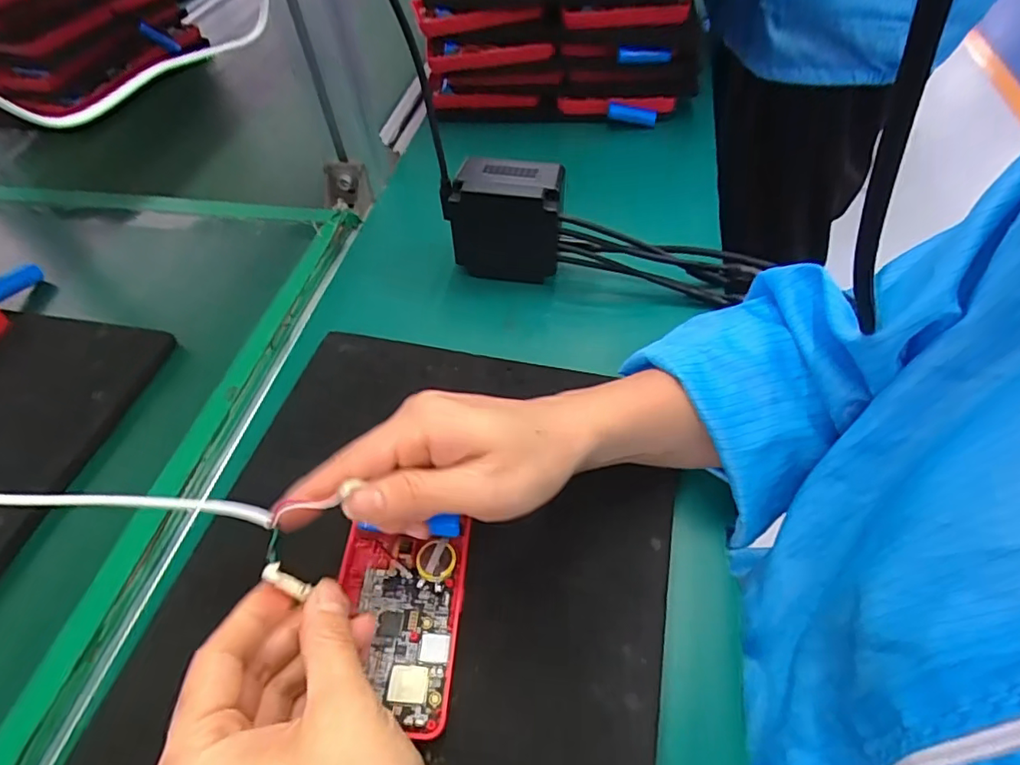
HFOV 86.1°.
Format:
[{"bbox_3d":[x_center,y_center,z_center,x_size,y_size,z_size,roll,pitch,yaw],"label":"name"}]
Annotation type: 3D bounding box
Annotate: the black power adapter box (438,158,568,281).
[{"bbox_3d":[-0.004,-0.120,0.418,0.088,0.087,0.044,5,53,8],"label":"black power adapter box"}]

